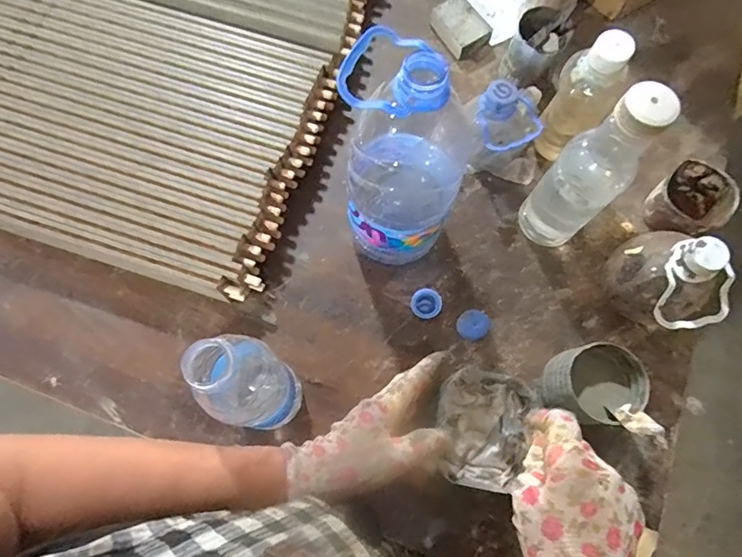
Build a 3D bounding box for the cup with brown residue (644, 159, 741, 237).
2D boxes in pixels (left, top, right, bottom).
[{"bbox_3d":[0.350,-0.082,0.529,0.088,0.047,0.074,-39,77,-12],"label":"cup with brown residue"}]

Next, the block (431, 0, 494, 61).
[{"bbox_3d":[0.111,-0.315,0.599,0.057,0.020,0.068,-34,76,-11],"label":"block"}]

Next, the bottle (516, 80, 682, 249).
[{"bbox_3d":[0.199,-0.092,0.442,0.059,0.208,0.062,0,73,-1],"label":"bottle"}]

